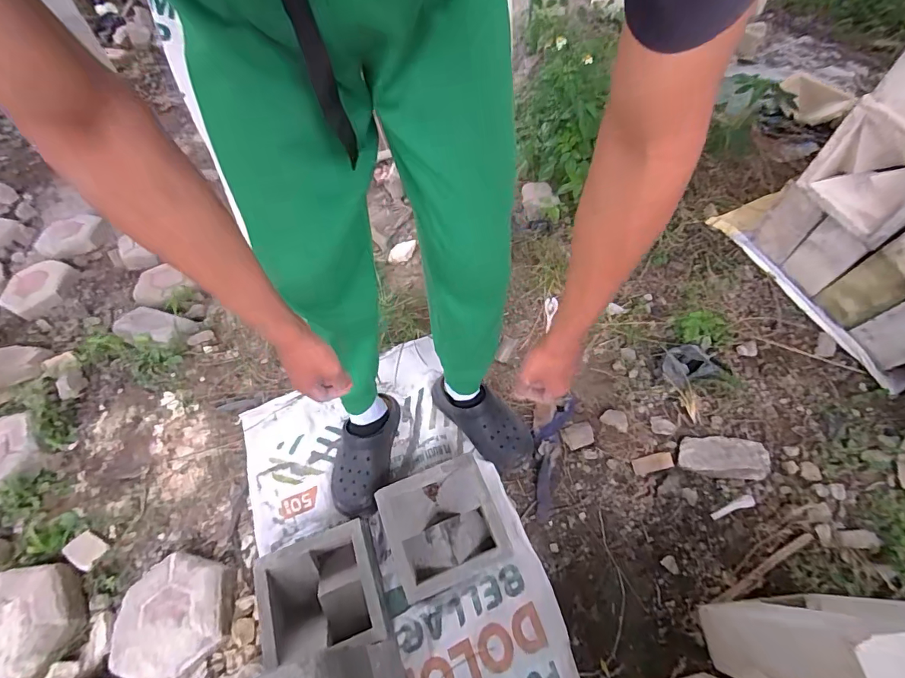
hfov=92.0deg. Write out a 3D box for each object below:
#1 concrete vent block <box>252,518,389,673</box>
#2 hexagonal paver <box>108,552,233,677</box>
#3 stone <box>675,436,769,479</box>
[{"bbox_3d":[-0.234,0.462,0.780,0.203,0.095,0.201,-20,54,-10],"label":"concrete vent block"},{"bbox_3d":[-0.504,0.502,0.792,0.204,0.045,0.191,10,54,12],"label":"hexagonal paver"},{"bbox_3d":[0.544,0.238,0.887,0.156,0.040,0.082,4,53,8],"label":"stone"}]

